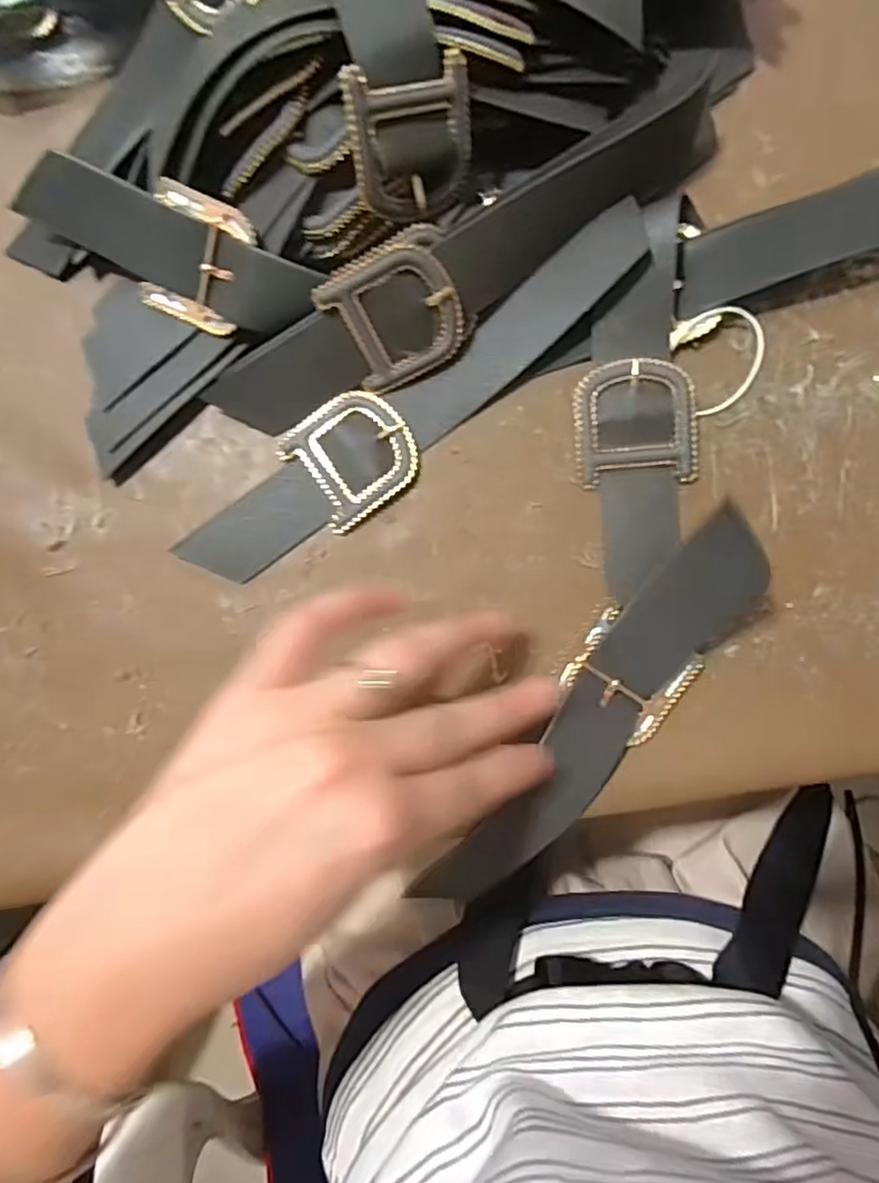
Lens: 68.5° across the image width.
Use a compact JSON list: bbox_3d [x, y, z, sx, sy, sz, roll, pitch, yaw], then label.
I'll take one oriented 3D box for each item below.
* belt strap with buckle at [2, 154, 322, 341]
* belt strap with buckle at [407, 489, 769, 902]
[{"bbox_3d":[-0.111,-0.139,0.263,0.130,0.012,0.046,26,120,6],"label":"belt strap with buckle"},{"bbox_3d":[0.062,0.055,0.266,0.046,0.025,0.205,36,96,5],"label":"belt strap with buckle"}]

